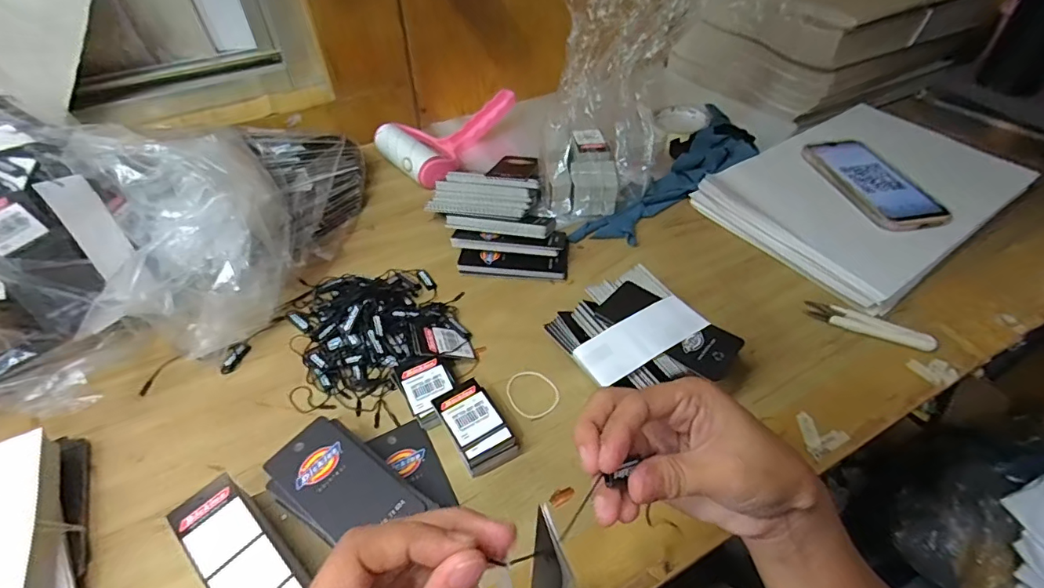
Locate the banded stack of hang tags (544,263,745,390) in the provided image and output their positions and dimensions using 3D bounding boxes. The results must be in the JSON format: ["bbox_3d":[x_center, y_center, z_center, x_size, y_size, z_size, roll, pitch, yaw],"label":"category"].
[{"bbox_3d":[0.095,0.043,0.409,0.110,0.047,0.125,-27,52,-23],"label":"banded stack of hang tags"}]

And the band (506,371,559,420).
[{"bbox_3d":[0.008,0.080,0.405,0.039,0.004,0.045,-24,51,-21],"label":"band"}]

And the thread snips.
[{"bbox_3d":[0.313,0.028,0.445,0.101,0.009,0.020,23,51,20],"label":"thread snips"}]

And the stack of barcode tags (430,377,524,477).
[{"bbox_3d":[-0.036,0.100,0.372,0.038,0.028,0.064,-26,52,-23],"label":"stack of barcode tags"}]

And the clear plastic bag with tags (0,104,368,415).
[{"bbox_3d":[-0.301,-0.066,0.443,0.344,0.147,0.269,-22,50,-19],"label":"clear plastic bag with tags"}]

